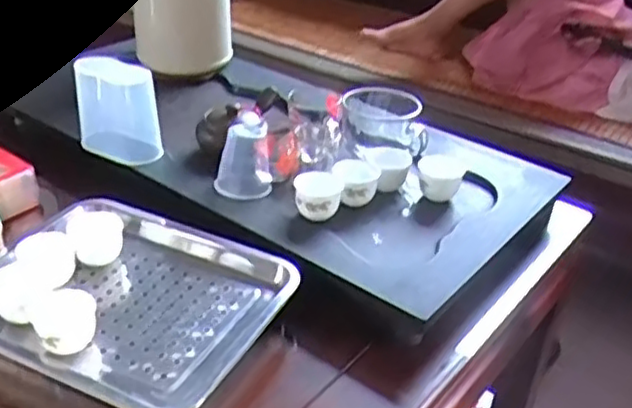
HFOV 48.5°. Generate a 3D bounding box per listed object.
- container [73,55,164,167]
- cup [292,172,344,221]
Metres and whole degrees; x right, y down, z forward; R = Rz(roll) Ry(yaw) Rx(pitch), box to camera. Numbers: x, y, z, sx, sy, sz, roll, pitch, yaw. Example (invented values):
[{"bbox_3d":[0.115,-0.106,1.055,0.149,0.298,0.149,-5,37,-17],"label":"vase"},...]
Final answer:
[{"bbox_3d":[-0.251,-0.117,0.910,0.114,0.125,0.059,22,37,26],"label":"container"},{"bbox_3d":[0.002,-0.010,0.829,0.053,0.040,0.064,1,33,-4],"label":"cup"}]

